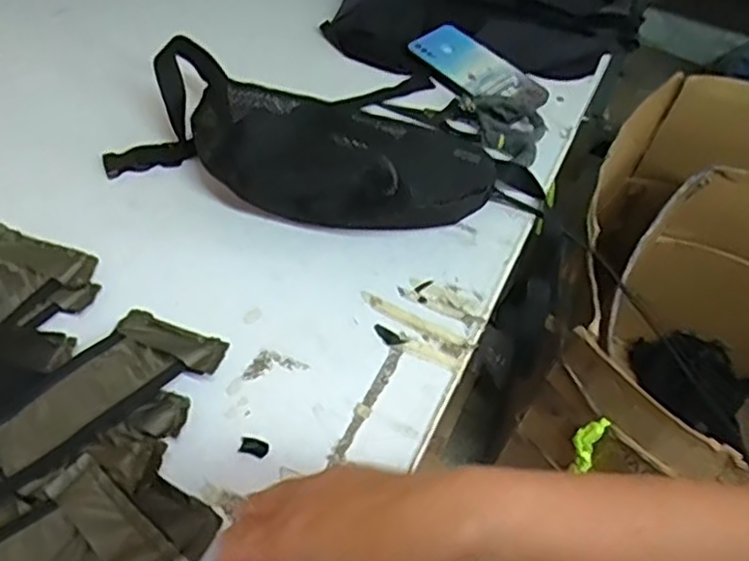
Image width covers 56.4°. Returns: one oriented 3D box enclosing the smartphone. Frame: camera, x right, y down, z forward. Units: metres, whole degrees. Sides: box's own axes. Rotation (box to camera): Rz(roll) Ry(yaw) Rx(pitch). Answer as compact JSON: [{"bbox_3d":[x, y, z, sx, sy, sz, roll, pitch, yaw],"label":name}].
[{"bbox_3d":[0.118,-0.241,0.794,0.077,0.008,0.166,-35,63,-28],"label":"smartphone"}]

